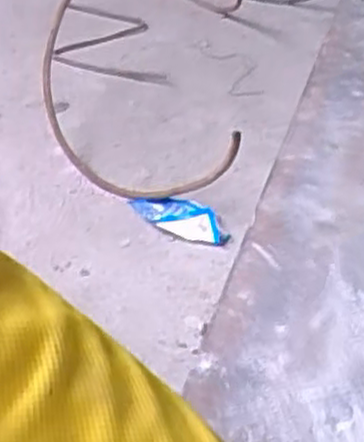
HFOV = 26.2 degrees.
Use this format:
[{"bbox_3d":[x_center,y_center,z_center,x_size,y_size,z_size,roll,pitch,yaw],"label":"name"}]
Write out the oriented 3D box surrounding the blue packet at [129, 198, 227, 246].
[{"bbox_3d":[-0.007,-0.002,0.752,0.104,0.025,0.037,18,43,25],"label":"blue packet"}]

